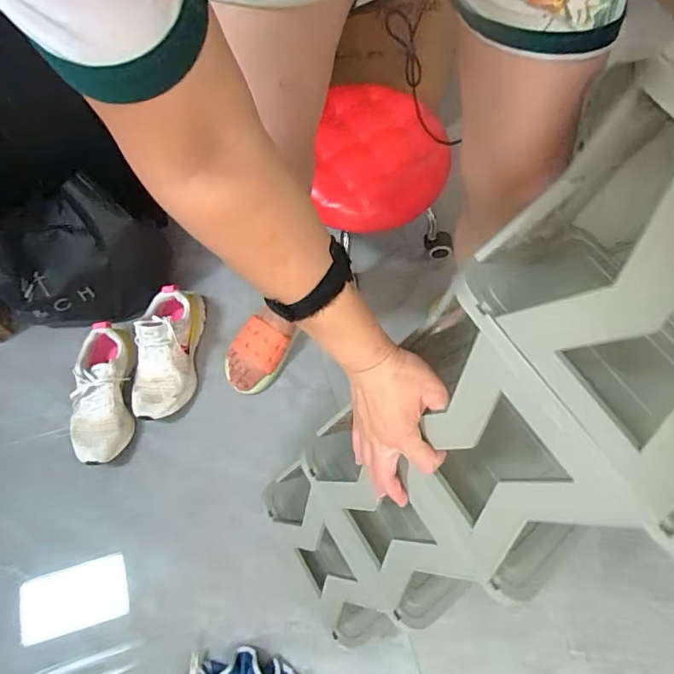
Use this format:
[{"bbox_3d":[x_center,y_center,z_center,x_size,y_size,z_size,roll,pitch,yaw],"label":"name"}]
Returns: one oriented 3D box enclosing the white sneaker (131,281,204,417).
[{"bbox_3d":[-0.311,0.023,0.903,0.098,0.139,0.246,1,65,-1],"label":"white sneaker"}]

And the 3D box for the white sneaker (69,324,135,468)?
[{"bbox_3d":[-0.402,0.102,0.865,0.085,0.106,0.230,2,65,-1],"label":"white sneaker"}]

